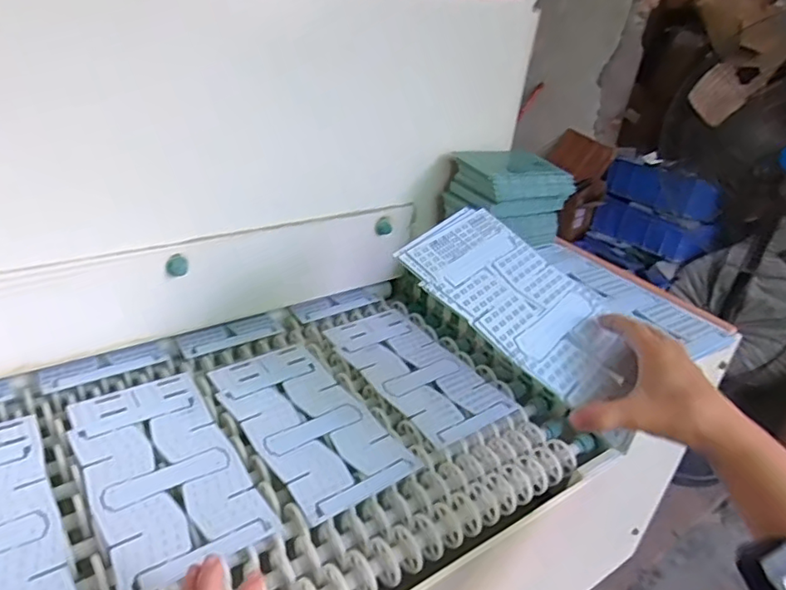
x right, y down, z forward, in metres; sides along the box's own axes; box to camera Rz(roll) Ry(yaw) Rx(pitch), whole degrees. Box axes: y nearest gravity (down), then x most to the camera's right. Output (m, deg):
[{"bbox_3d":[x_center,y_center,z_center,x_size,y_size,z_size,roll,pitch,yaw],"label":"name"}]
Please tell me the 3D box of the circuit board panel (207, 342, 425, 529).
[{"bbox_3d":[-0.093,0.133,0.626,0.135,0.007,0.245,-16,38,-36],"label":"circuit board panel"}]

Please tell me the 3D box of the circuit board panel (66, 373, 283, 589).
[{"bbox_3d":[-0.220,0.159,0.544,0.128,0.004,0.240,-15,37,-34],"label":"circuit board panel"}]

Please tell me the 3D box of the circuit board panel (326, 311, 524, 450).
[{"bbox_3d":[0.028,0.091,0.729,0.132,0.006,0.244,-16,37,-34],"label":"circuit board panel"}]

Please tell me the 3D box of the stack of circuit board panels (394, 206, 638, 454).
[{"bbox_3d":[0.131,0.011,0.535,0.248,0.009,0.136,42,50,18],"label":"stack of circuit board panels"}]

